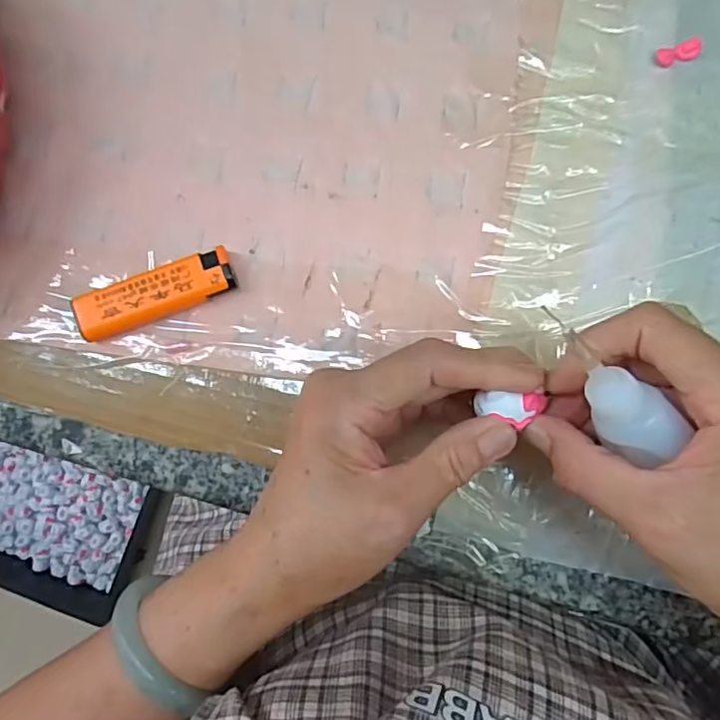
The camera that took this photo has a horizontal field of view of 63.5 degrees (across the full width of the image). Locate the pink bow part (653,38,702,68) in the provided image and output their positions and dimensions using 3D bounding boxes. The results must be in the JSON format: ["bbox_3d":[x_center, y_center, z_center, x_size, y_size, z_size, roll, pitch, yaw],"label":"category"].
[{"bbox_3d":[0.168,-0.162,0.307,0.024,0.005,0.010,-17,84,0],"label":"pink bow part"}]

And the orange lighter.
[{"bbox_3d":[-0.103,-0.033,0.296,0.079,0.016,0.024,-21,84,0],"label":"orange lighter"}]

